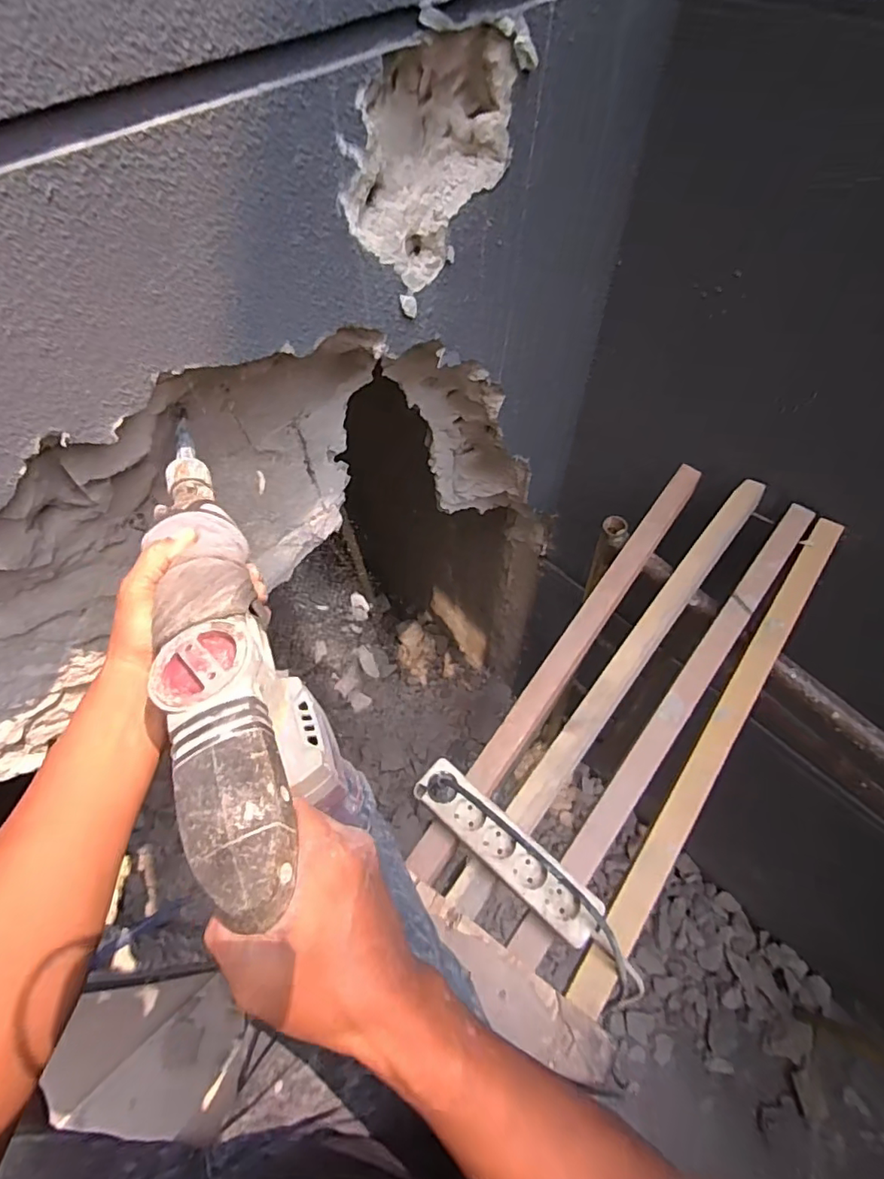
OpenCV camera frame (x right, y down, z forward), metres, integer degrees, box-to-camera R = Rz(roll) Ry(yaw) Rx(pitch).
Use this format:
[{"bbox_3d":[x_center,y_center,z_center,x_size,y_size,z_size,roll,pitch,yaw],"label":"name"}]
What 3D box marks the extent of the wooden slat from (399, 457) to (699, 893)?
[{"bbox_3d":[0.204,0.065,0.798,0.042,0.018,0.771,32,64,19],"label":"wooden slat"}]

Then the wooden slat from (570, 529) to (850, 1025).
[{"bbox_3d":[0.383,0.172,0.725,0.039,0.035,0.766,33,64,20],"label":"wooden slat"}]

